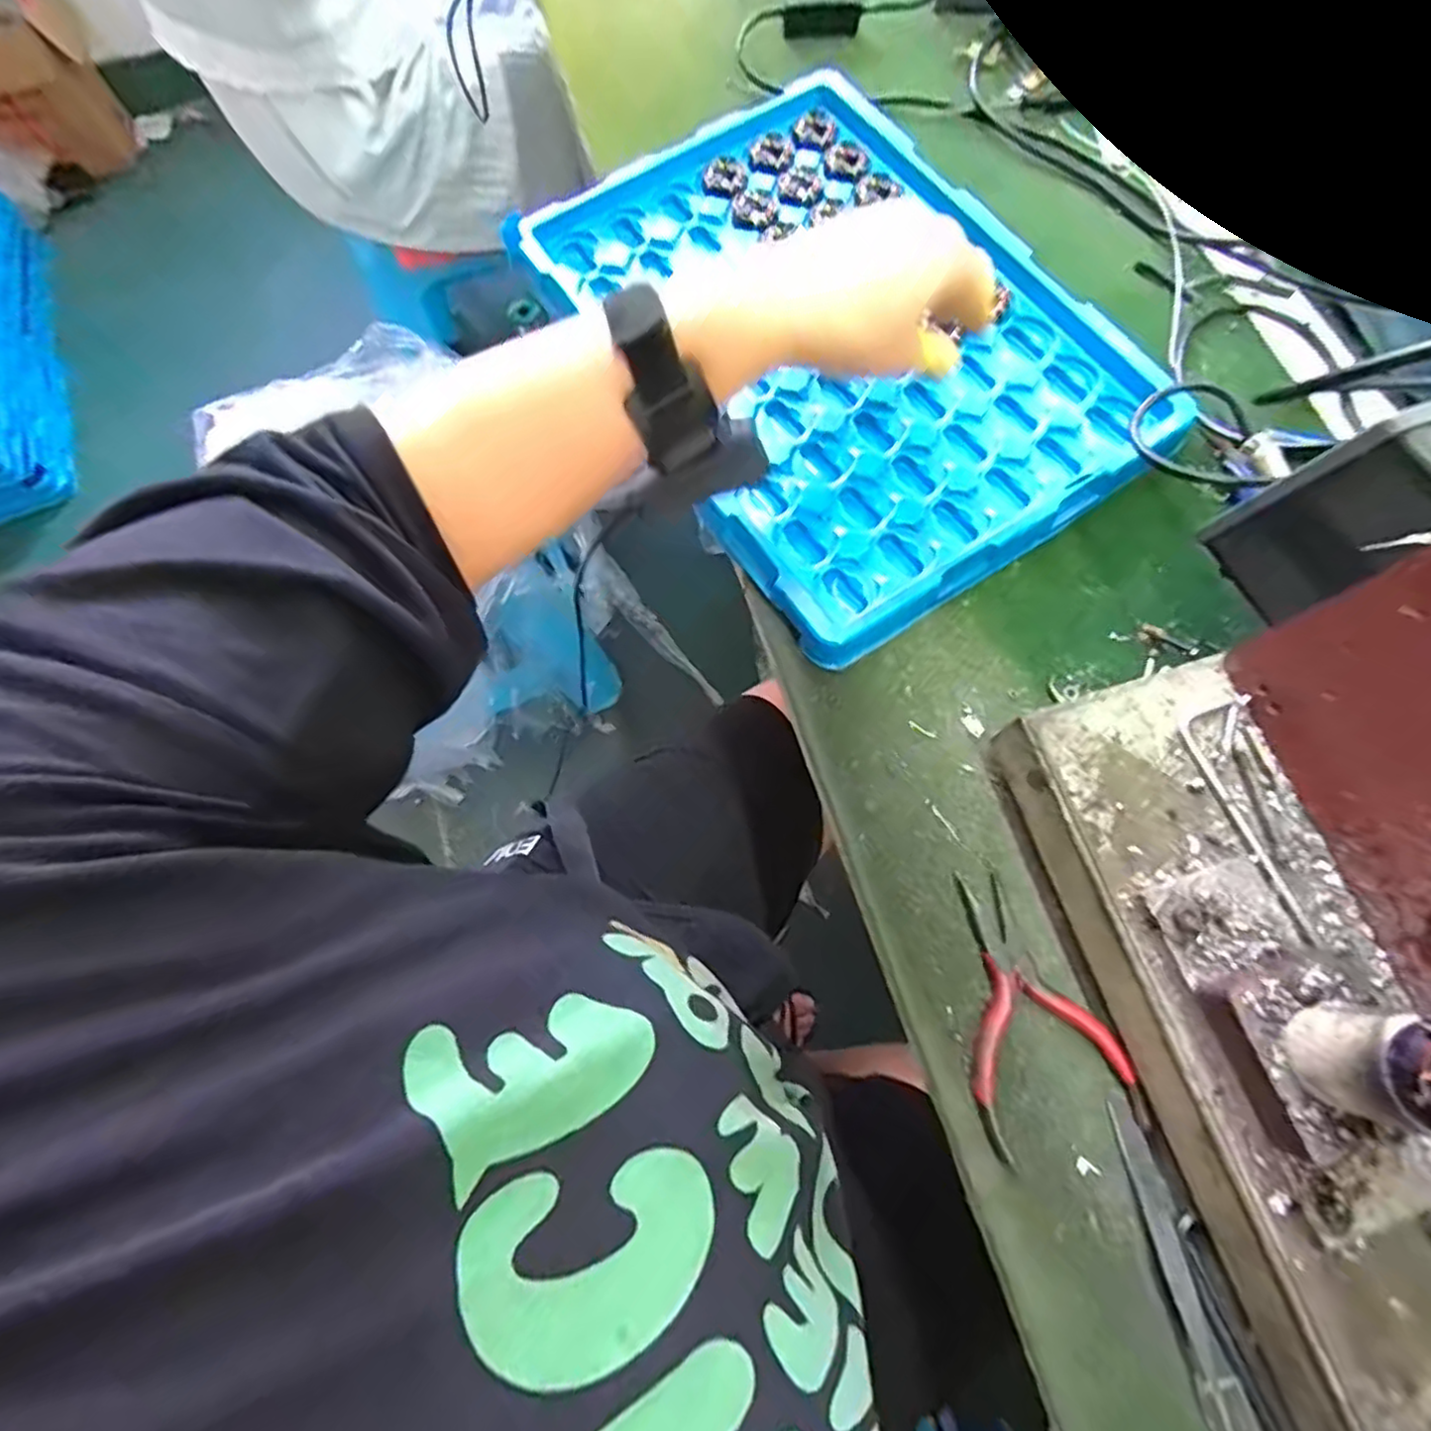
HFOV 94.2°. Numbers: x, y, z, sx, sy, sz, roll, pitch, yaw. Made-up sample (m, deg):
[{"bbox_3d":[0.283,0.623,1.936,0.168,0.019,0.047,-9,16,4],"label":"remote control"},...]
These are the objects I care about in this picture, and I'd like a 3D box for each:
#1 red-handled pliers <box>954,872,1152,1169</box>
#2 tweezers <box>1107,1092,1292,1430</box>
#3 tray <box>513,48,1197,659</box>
[{"bbox_3d":[0.145,0.134,0.314,0.069,0.011,0.119,-12,73,-3],"label":"red-handled pliers"},{"bbox_3d":[0.202,0.249,0.277,0.028,0.008,0.160,-17,73,-3],"label":"tweezers"},{"bbox_3d":[0.074,-0.249,0.426,0.279,0.023,0.379,-32,75,-8],"label":"tray"}]

